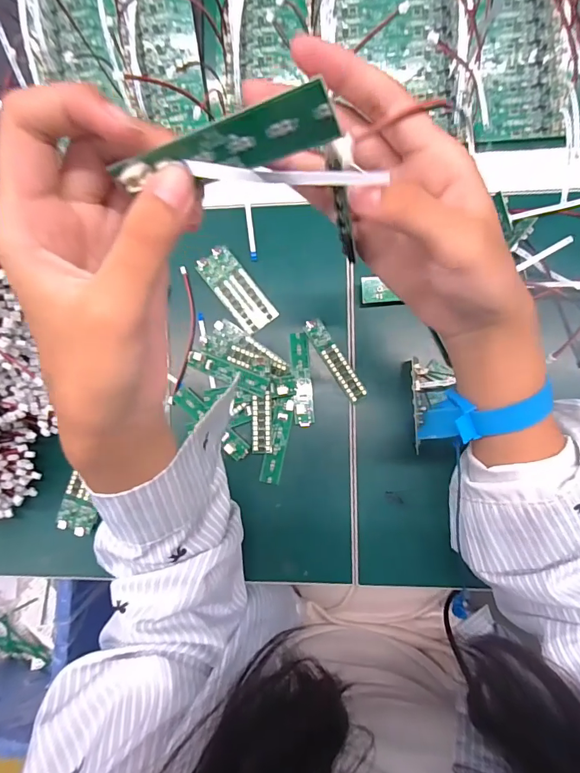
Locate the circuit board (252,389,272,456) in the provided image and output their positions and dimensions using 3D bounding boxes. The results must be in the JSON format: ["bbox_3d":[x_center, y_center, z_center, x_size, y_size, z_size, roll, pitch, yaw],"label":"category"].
[{"bbox_3d":[-0.026,0.033,0.380,0.017,0.009,0.054,-2,84,5],"label":"circuit board"}]

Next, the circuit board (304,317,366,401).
[{"bbox_3d":[0.041,-0.024,0.385,0.017,0.008,0.082,-33,82,1],"label":"circuit board"}]

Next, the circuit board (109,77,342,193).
[{"bbox_3d":[-0.022,-0.074,0.134,0.073,0.018,0.007,0,60,23],"label":"circuit board"}]

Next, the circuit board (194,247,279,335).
[{"bbox_3d":[-0.050,-0.090,0.399,0.035,0.006,0.085,-38,82,0],"label":"circuit board"}]

